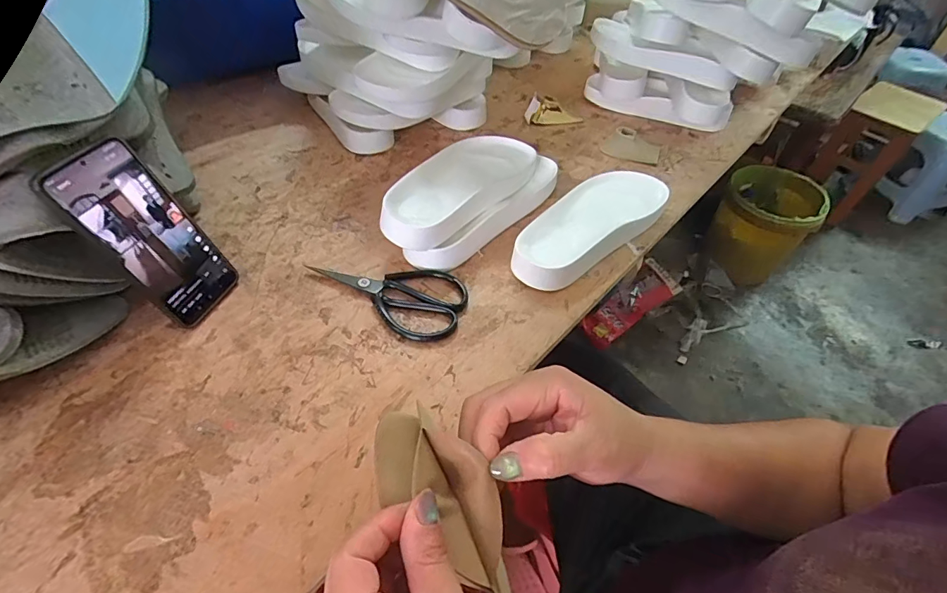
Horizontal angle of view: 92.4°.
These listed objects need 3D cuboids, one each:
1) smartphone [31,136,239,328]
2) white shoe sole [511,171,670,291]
[{"bbox_3d":[-0.283,-0.051,0.403,0.011,0.163,0.078,-2,45,25],"label":"smartphone"},{"bbox_3d":[0.143,-0.086,0.545,0.087,0.031,0.248,38,57,25],"label":"white shoe sole"}]

